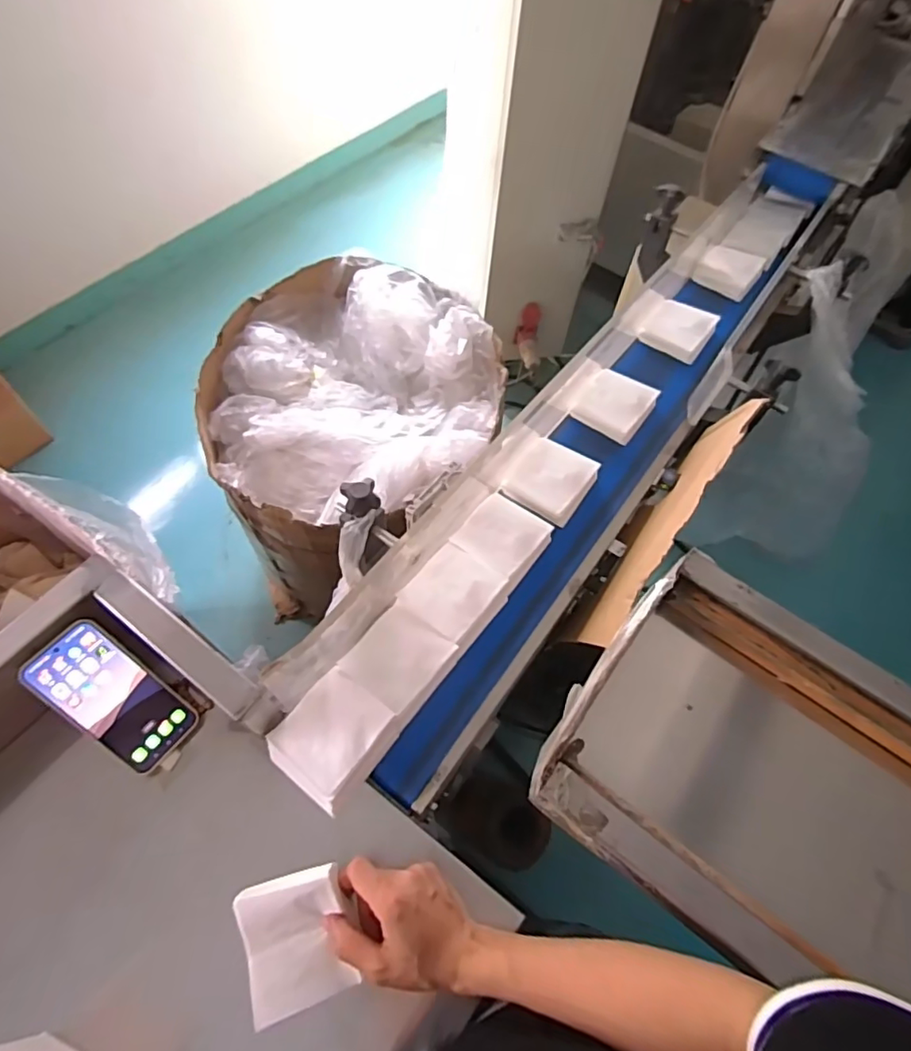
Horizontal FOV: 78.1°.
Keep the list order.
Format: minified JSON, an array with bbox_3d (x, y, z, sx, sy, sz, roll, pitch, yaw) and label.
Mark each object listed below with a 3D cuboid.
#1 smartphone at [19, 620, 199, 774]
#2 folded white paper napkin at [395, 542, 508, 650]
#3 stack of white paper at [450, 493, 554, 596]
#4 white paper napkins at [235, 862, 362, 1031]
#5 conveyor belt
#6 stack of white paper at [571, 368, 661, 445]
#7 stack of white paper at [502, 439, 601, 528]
[{"bbox_3d":[-0.334,0.169,0.550,0.158,0.007,0.069,50,65,-14],"label":"smartphone"},{"bbox_3d":[-0.001,0.078,0.640,0.096,0.028,0.096,35,64,15],"label":"folded white paper napkin"},{"bbox_3d":[0.057,0.016,0.685,0.093,0.026,0.095,36,64,15],"label":"stack of white paper"},{"bbox_3d":[-0.132,0.348,0.474,0.089,0.026,0.095,-17,63,-13],"label":"white paper napkins"},{"bbox_3d":[0.231,-0.172,0.784,0.193,0.107,1.223,34,64,14],"label":"conveyor belt"},{"bbox_3d":[0.230,-0.173,0.808,0.089,0.033,0.095,36,64,15],"label":"stack of white paper"},{"bbox_3d":[0.127,-0.061,0.735,0.092,0.021,0.102,32,64,14],"label":"stack of white paper"}]

